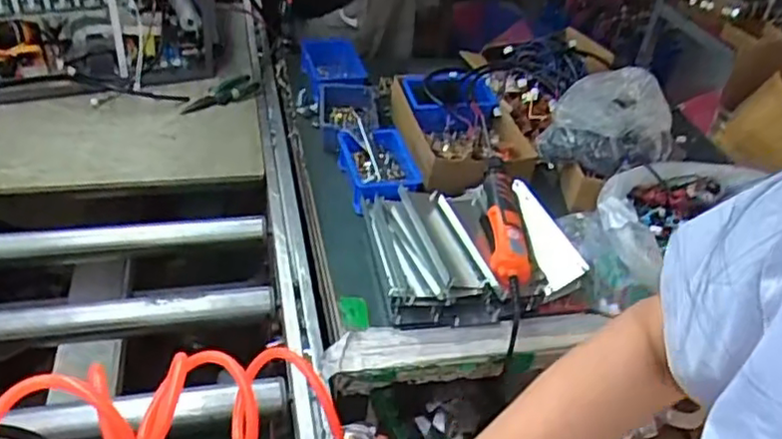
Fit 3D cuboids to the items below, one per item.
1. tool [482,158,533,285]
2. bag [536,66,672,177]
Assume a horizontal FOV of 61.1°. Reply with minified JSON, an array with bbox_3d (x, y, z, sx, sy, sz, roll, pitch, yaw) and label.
[{"bbox_3d":[0.145,-0.003,0.865,0.052,0.041,0.211,4,38,-5],"label":"tool"},{"bbox_3d":[0.337,-0.152,1.021,0.182,0.109,0.181,20,40,15],"label":"bag"}]

